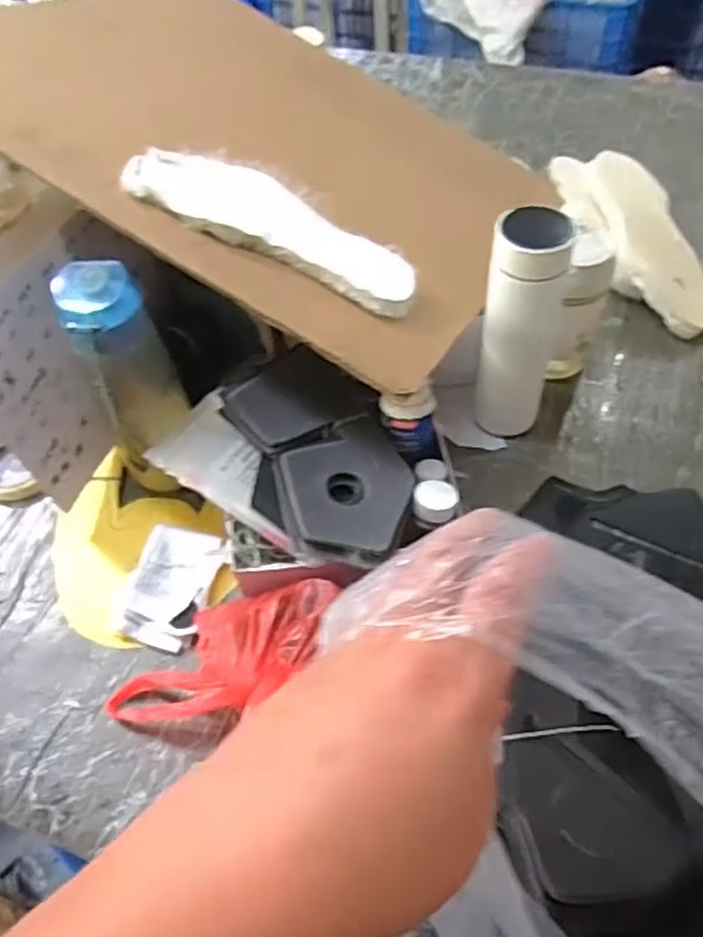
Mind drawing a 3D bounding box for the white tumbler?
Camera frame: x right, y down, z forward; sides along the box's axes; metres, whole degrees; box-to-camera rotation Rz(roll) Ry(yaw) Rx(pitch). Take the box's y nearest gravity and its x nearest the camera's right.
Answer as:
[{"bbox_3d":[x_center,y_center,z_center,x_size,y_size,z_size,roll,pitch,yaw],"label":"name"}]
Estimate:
[{"bbox_3d":[0.154,-0.122,0.629,0.067,0.227,0.064,7,56,10],"label":"white tumbler"}]

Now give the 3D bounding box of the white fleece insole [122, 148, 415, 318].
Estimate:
[{"bbox_3d":[-0.063,-0.211,0.589,0.257,0.010,0.081,23,63,-1],"label":"white fleece insole"}]

